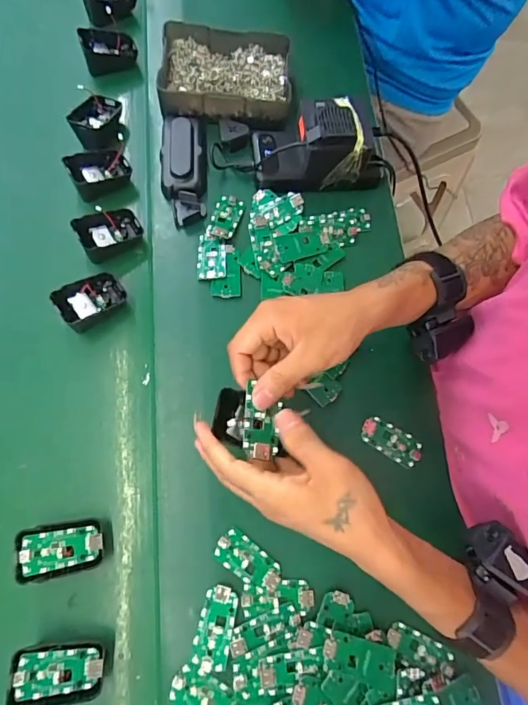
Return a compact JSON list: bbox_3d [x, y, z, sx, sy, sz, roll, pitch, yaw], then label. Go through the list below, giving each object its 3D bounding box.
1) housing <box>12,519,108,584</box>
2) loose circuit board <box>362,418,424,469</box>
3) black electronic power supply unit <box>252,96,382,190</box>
[{"bbox_3d":[-0.175,0.172,0.380,0.073,0.011,0.044,-1,69,-22],"label":"housing"},{"bbox_3d":[0.131,0.091,0.443,0.064,0.006,0.032,28,73,8],"label":"loose circuit board"},{"bbox_3d":[0.064,-0.243,0.496,0.150,0.067,0.079,0,71,-1],"label":"black electronic power supply unit"}]

